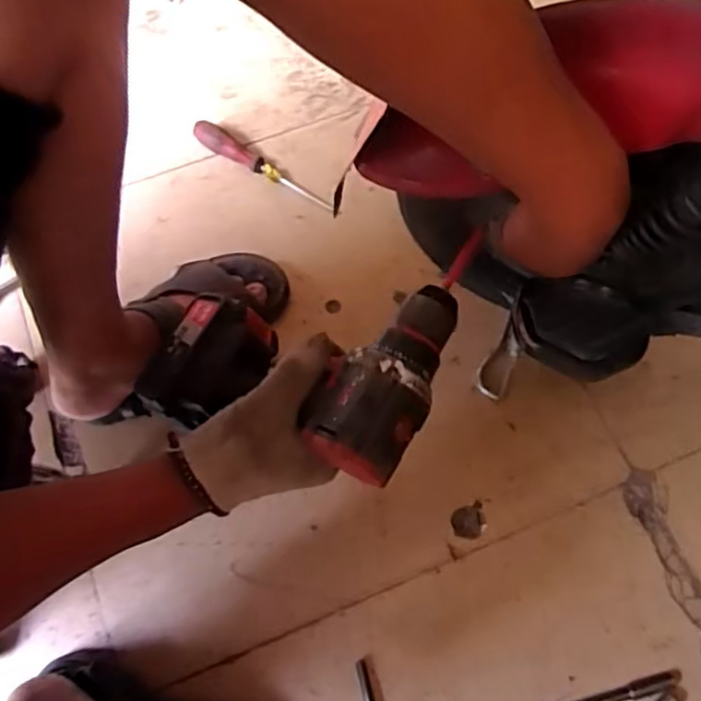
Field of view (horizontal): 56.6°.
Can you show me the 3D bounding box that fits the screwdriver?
[{"bbox_3d":[-0.114,-0.243,0.860,0.210,0.026,0.029,30,72,10],"label":"screwdriver"}]

